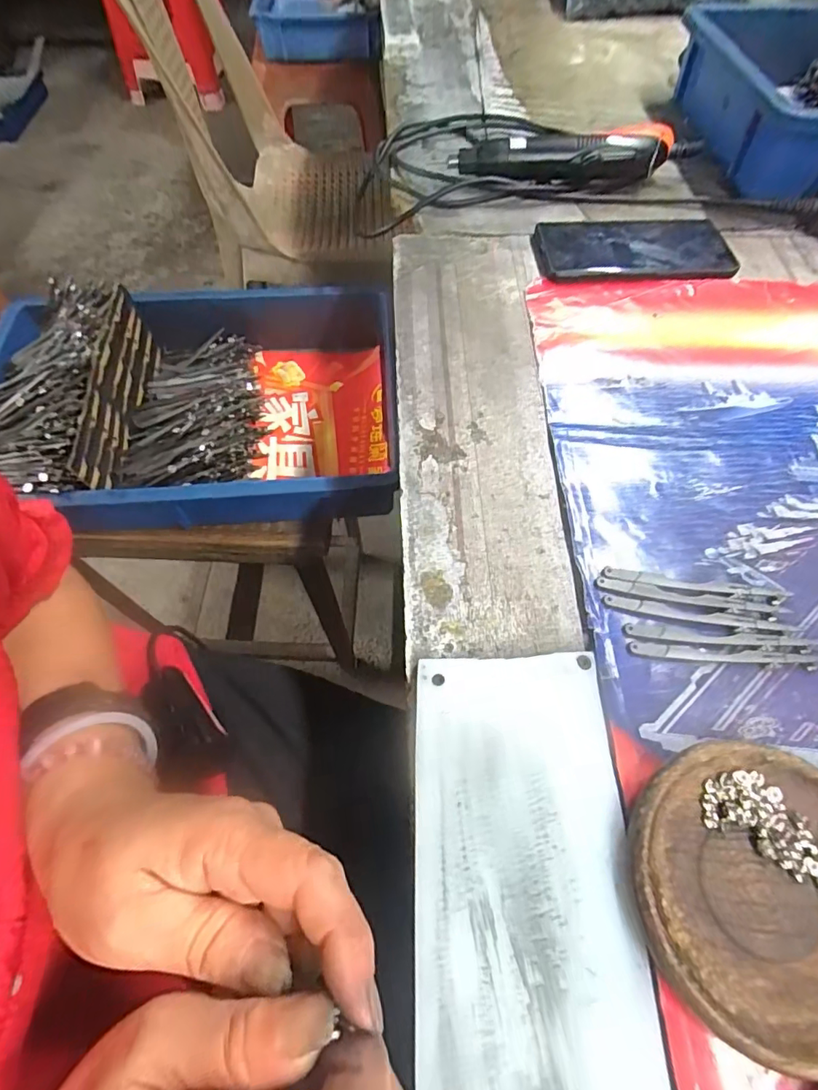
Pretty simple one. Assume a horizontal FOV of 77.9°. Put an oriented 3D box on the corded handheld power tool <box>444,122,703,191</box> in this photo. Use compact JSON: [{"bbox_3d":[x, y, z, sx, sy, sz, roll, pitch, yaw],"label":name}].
[{"bbox_3d":[0.160,-0.367,0.481,0.235,0.043,0.043,-6,62,-5],"label":"corded handheld power tool"}]

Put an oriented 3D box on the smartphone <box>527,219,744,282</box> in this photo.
[{"bbox_3d":[0.193,-0.258,0.441,0.163,0.016,0.082,-2,61,-3],"label":"smartphone"}]

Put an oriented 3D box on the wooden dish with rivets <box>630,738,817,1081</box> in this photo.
[{"bbox_3d":[0.150,0.144,0.213,0.110,0.018,0.109,1,61,-2],"label":"wooden dish with rivets"}]

